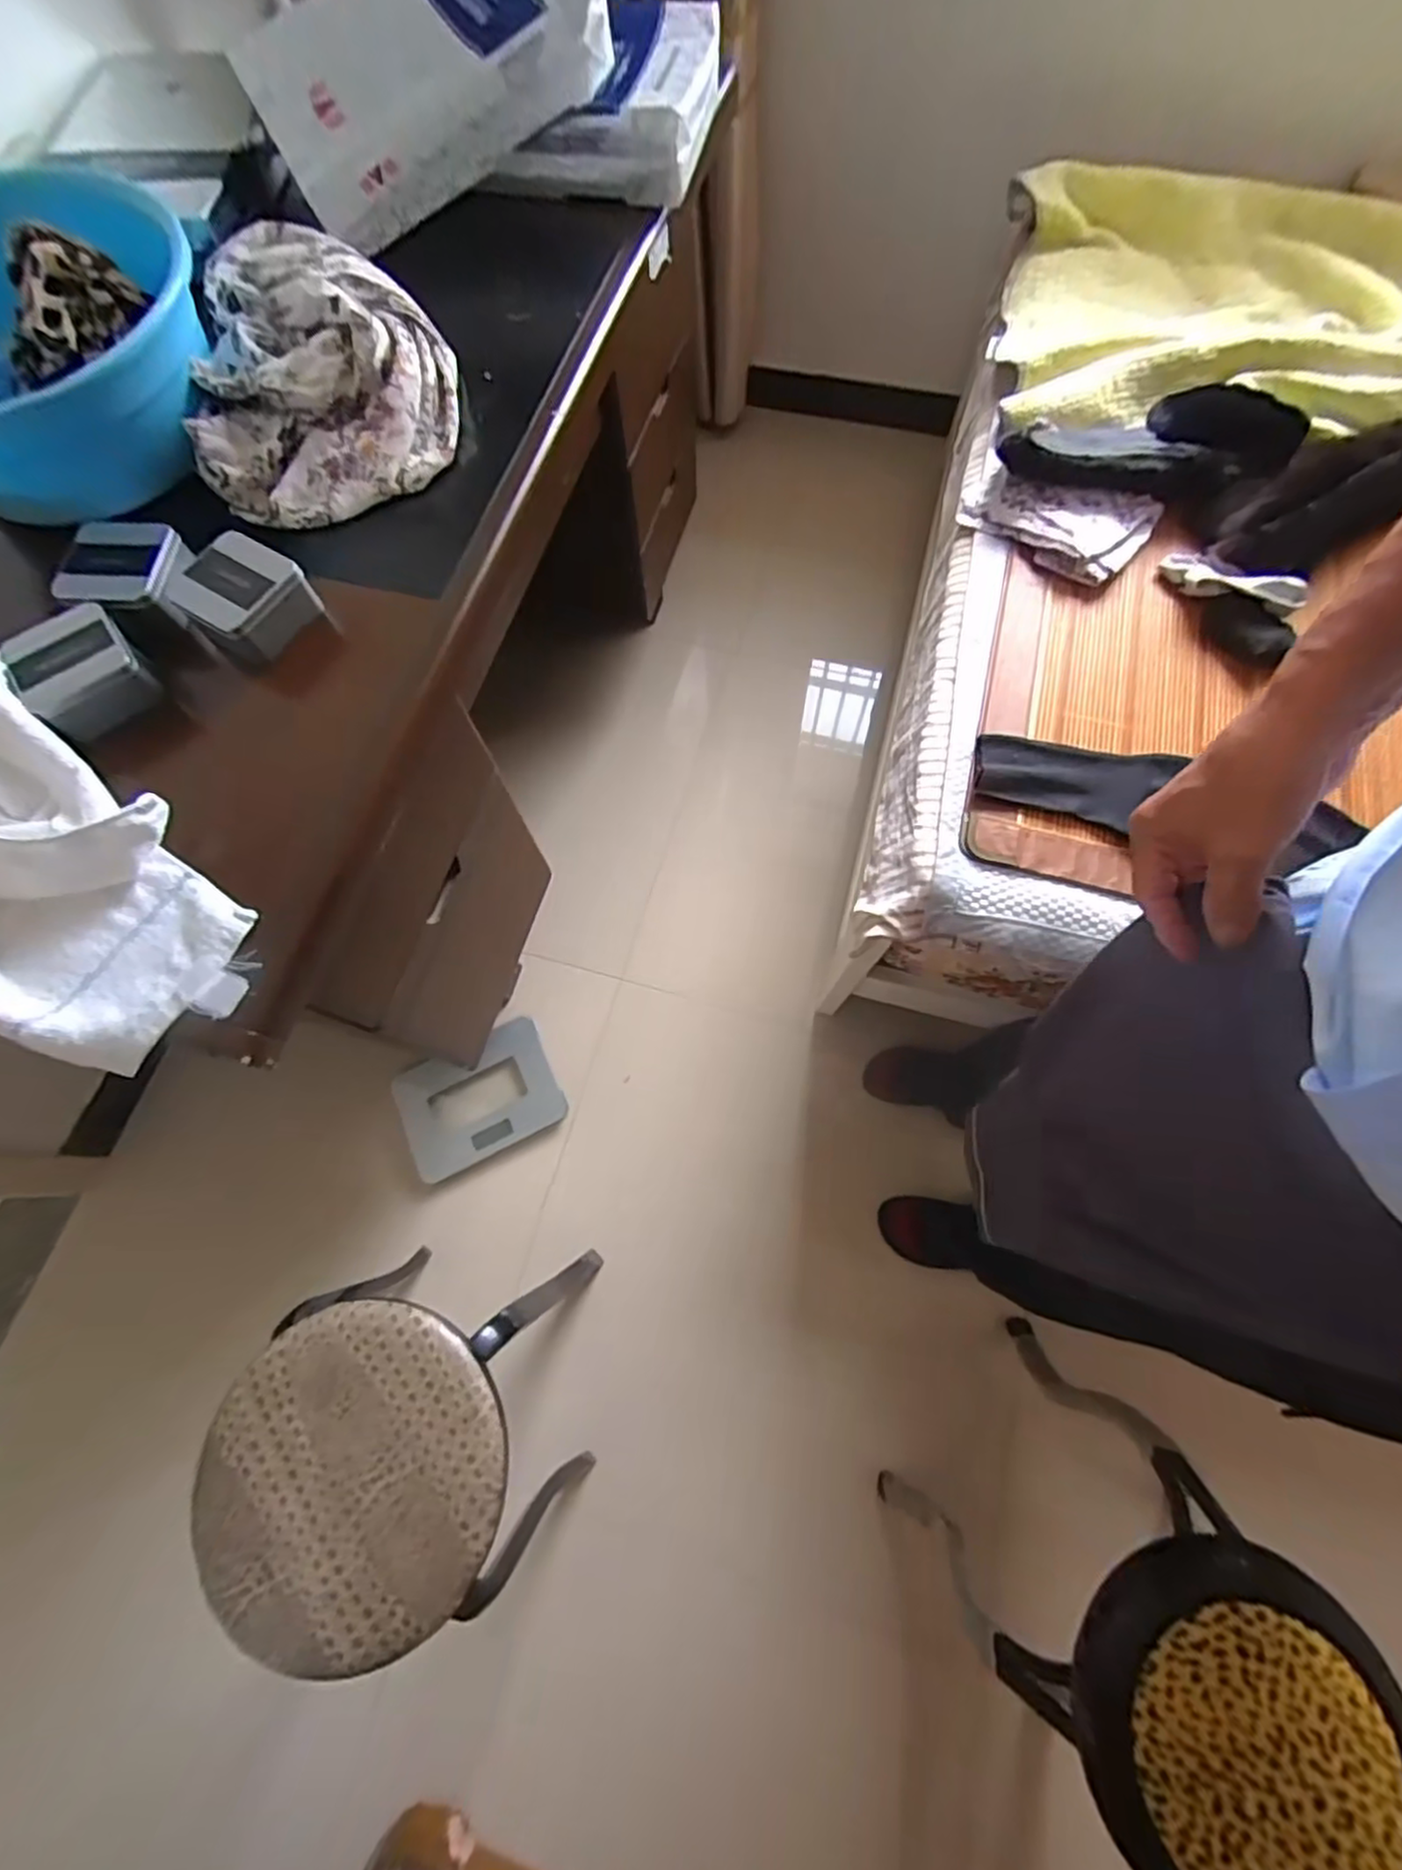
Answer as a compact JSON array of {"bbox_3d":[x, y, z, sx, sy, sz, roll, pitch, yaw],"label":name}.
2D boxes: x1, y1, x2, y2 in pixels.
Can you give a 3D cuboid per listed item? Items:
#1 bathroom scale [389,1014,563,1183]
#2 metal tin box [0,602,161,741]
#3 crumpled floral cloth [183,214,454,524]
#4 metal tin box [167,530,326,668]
[{"bbox_3d":[-0.395,0.293,1.200,0.265,0.033,0.202,-24,84,-19],"label":"bathroom scale"},{"bbox_3d":[-0.521,-0.225,0.565,0.085,0.043,0.093,-39,74,-11],"label":"metal tin box"},{"bbox_3d":[-0.386,-0.579,0.662,0.255,0.086,0.342,-22,71,-5],"label":"crumpled floral cloth"},{"bbox_3d":[-0.399,-0.295,0.589,0.091,0.050,0.095,36,76,13],"label":"metal tin box"}]

